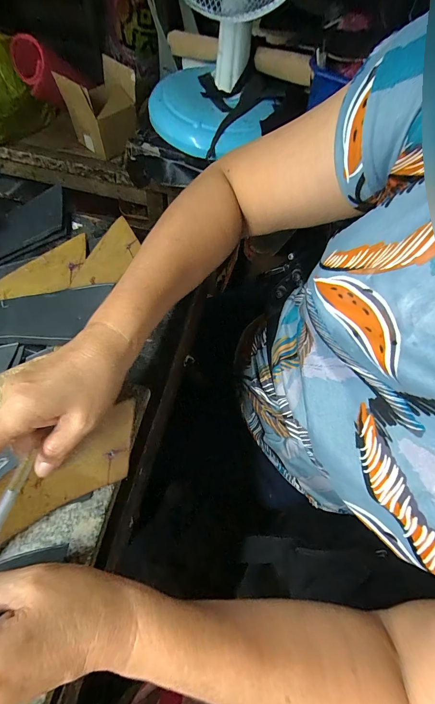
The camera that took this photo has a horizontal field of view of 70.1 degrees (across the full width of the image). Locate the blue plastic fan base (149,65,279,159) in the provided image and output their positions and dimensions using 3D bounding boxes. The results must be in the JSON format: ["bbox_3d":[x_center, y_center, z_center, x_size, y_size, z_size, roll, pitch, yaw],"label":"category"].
[{"bbox_3d":[-0.019,-0.505,0.651,0.249,0.057,0.211,35,66,12],"label":"blue plastic fan base"}]

